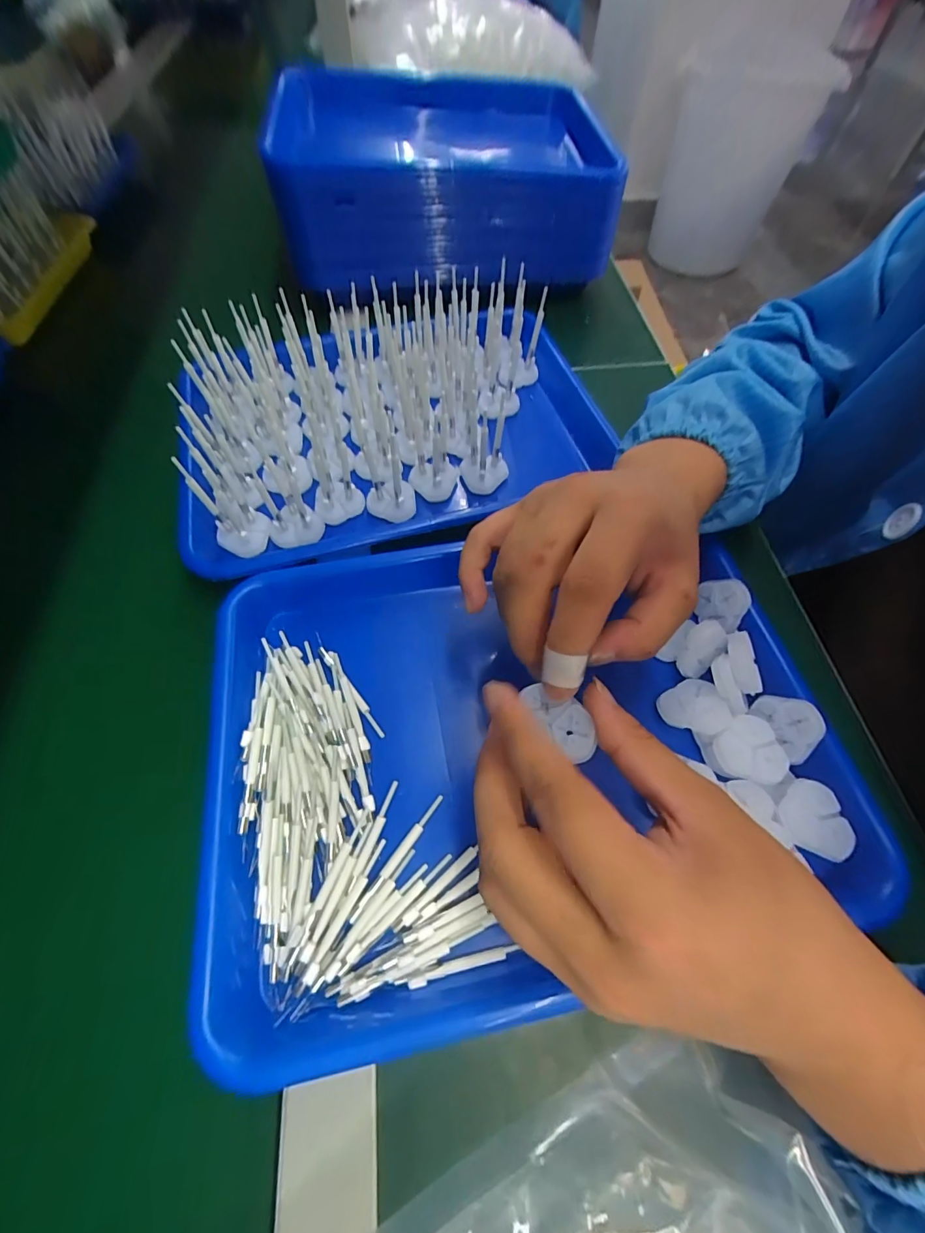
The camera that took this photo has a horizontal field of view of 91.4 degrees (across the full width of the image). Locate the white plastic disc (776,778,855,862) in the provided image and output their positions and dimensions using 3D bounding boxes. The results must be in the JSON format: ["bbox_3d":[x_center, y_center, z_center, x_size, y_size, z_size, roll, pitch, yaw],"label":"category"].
[{"bbox_3d":[0.181,0.102,0.231,0.032,0.004,0.035,0,61,0],"label":"white plastic disc"}]

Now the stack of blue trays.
[{"bbox_3d":[-0.007,-0.496,0.507,0.335,0.113,0.313,-1,61,-1],"label":"stack of blue trays"}]

